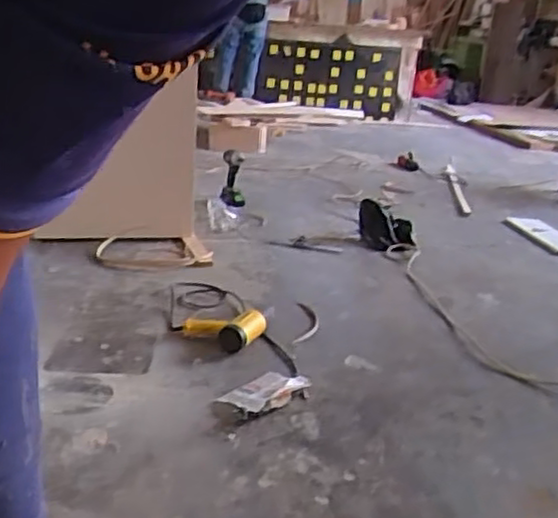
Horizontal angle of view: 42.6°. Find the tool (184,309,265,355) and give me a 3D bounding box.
[{"bbox_3d":[-0.150,0.185,1.867,0.208,0.077,0.131,-2,16,18],"label":"tool"}]

